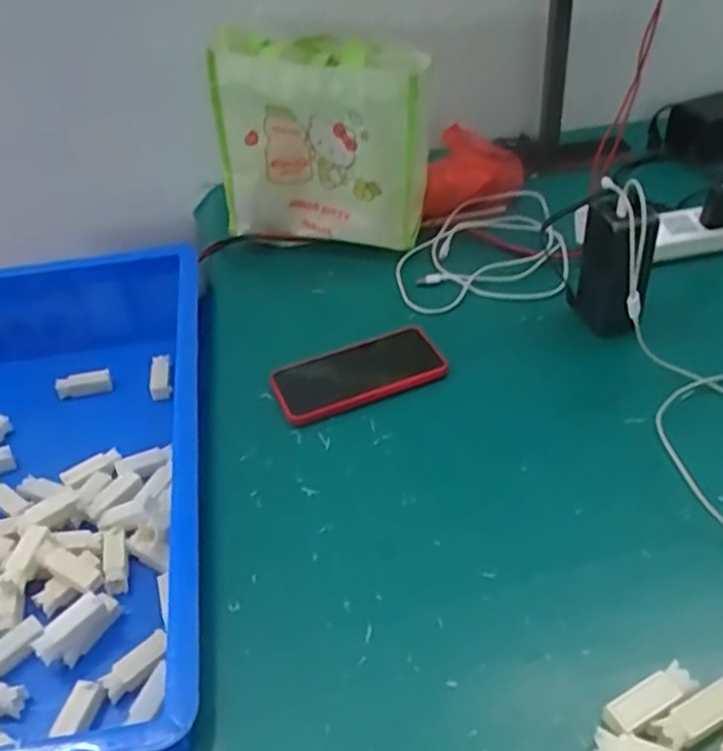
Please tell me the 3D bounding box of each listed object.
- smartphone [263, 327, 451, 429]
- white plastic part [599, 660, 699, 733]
[{"bbox_3d":[-0.004,-0.005,0.753,0.172,0.011,0.086,-19,43,-12],"label":"smartphone"},{"bbox_3d":[0.186,0.211,0.483,0.063,0.015,0.022,-22,43,-16],"label":"white plastic part"}]

